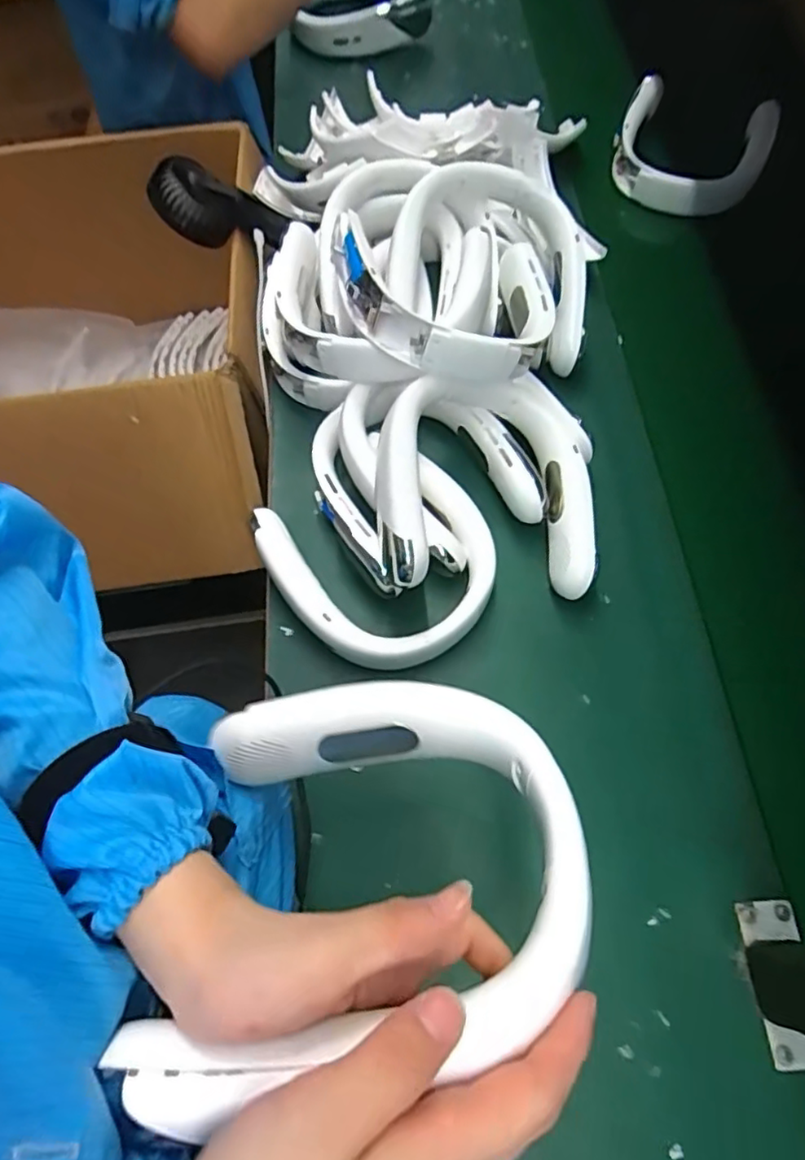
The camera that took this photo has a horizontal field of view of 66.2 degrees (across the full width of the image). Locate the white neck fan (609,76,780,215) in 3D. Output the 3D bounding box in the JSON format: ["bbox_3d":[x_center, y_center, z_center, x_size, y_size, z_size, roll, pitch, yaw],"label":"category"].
[{"bbox_3d":[0.367,-0.550,0.784,0.187,0.069,0.193,20,69,11],"label":"white neck fan"}]

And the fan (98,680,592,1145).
[{"bbox_3d":[-0.010,0.125,0.290,0.183,0.041,0.200,-10,31,2],"label":"fan"}]

